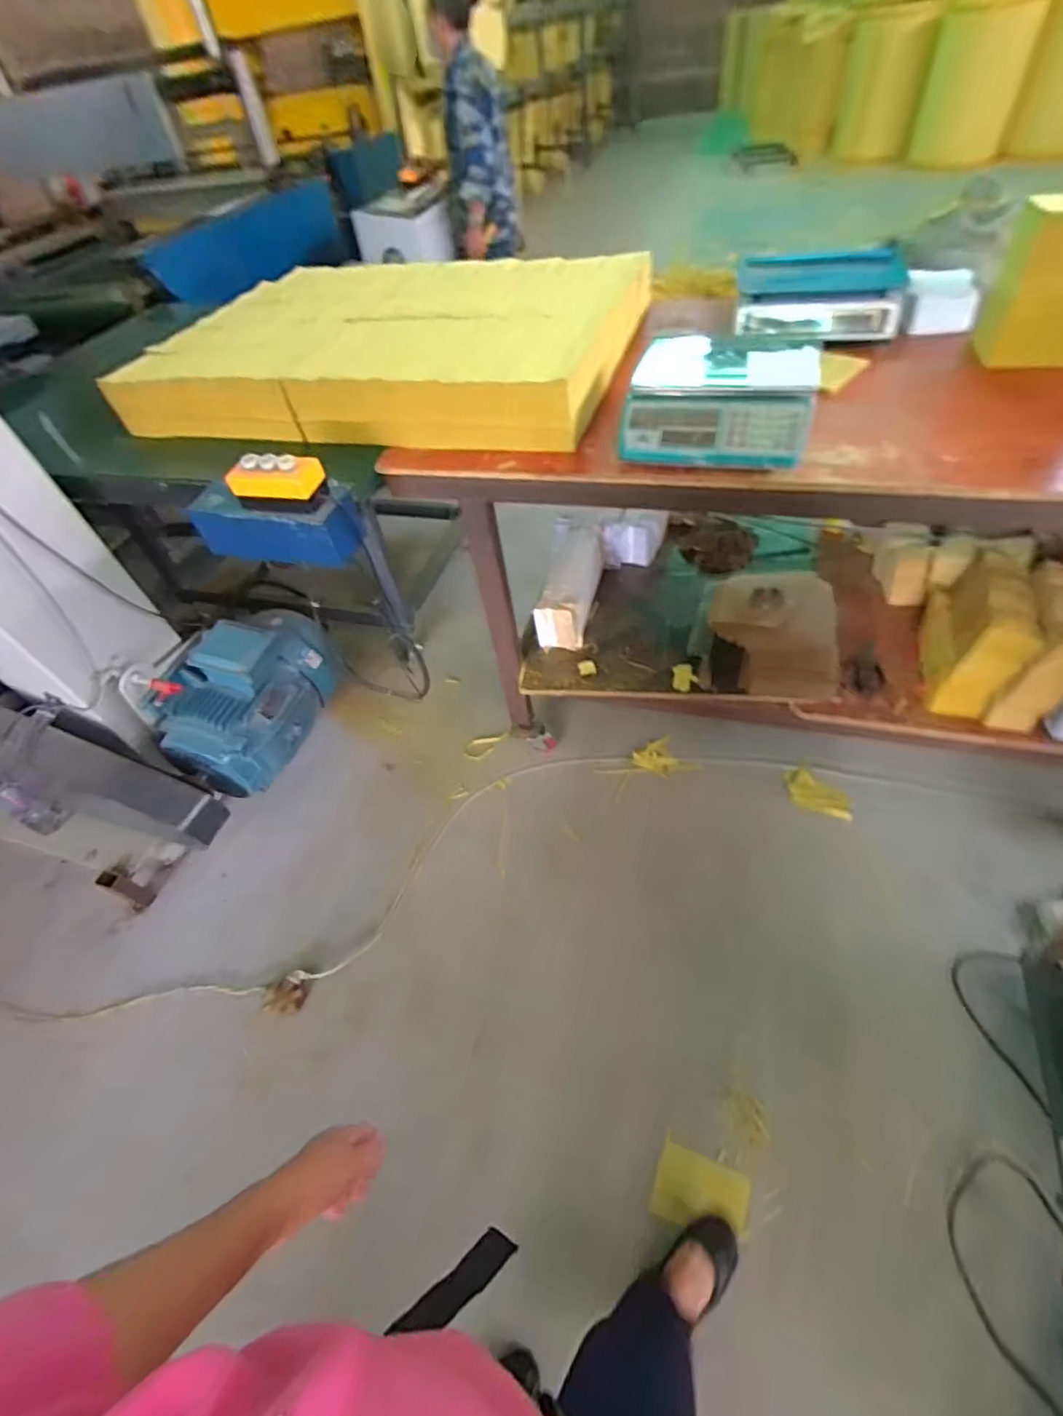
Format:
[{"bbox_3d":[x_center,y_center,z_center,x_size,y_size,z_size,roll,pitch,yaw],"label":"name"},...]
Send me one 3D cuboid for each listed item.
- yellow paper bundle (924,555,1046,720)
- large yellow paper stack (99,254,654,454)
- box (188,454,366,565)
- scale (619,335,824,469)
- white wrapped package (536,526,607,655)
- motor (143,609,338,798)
[{"bbox_3d":[0.921,-0.152,1.209,0.123,0.213,0.289,13,54,18],"label":"yellow paper bundle"},{"bbox_3d":[-0.309,-0.818,1.312,1.029,0.142,0.670,7,52,14],"label":"large yellow paper stack"},{"bbox_3d":[-0.467,-0.365,1.056,0.282,0.178,0.107,6,52,13],"label":"box"},{"bbox_3d":[0.320,-0.532,0.989,0.292,0.116,0.277,10,53,16],"label":"scale"},{"bbox_3d":[0.113,-0.359,1.561,0.140,0.128,0.419,3,51,11],"label":"white wrapped package"},{"bbox_3d":[-0.716,-0.035,1.491,0.257,0.312,0.436,16,55,21],"label":"motor"}]

